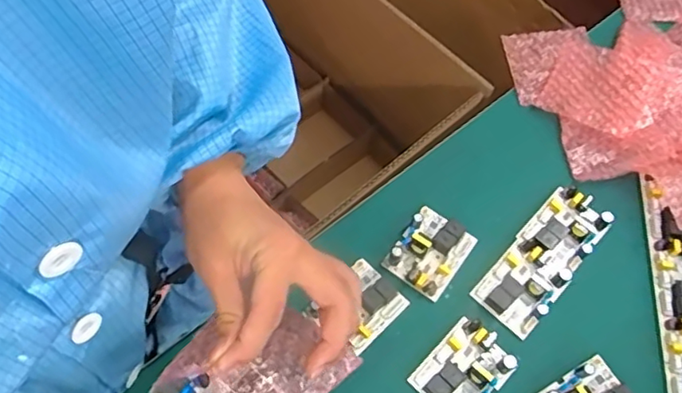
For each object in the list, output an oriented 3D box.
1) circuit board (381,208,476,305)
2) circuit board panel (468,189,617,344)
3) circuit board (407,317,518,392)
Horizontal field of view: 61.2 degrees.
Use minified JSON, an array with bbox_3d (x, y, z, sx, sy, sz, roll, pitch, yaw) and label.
[{"bbox_3d":[0.087,0.052,0.557,0.063,0.027,0.078,34,65,16],"label":"circuit board"},{"bbox_3d":[0.199,0.056,0.559,0.062,0.016,0.161,38,67,18],"label":"circuit board panel"},{"bbox_3d":[0.108,0.152,0.505,0.062,0.022,0.080,40,67,19],"label":"circuit board"}]

